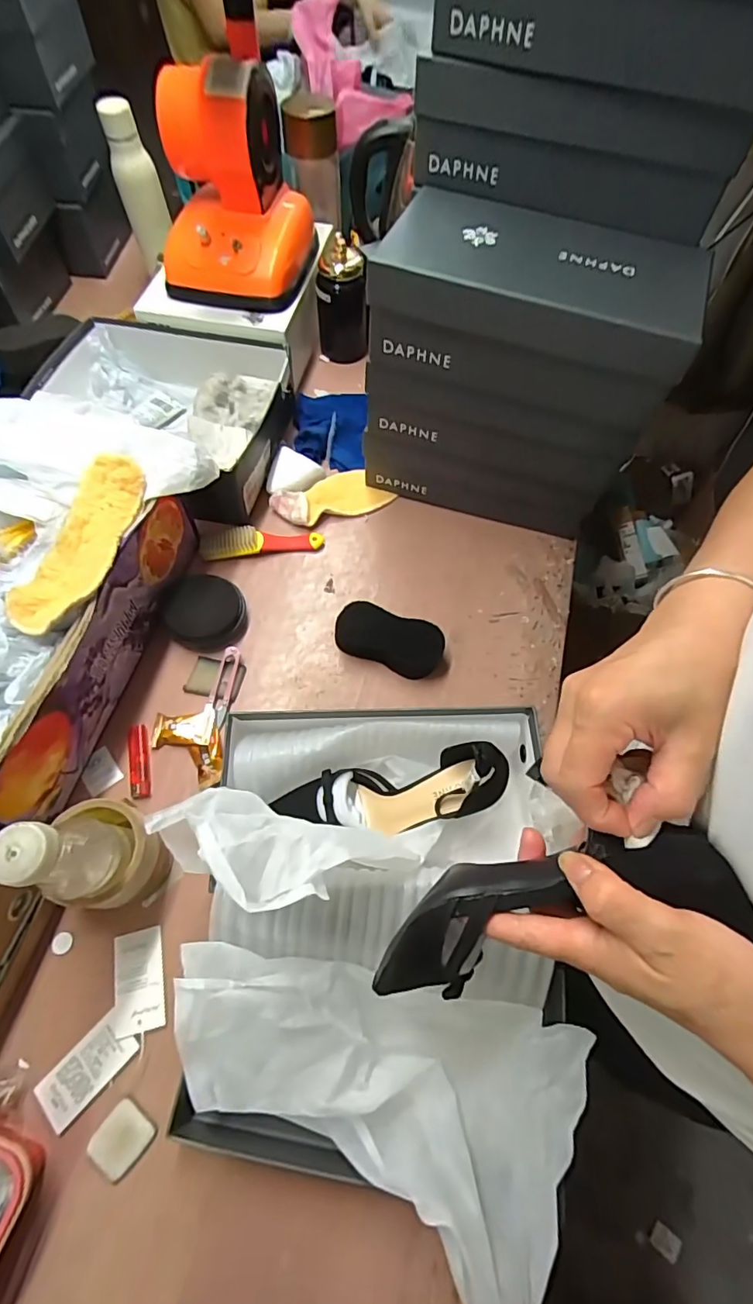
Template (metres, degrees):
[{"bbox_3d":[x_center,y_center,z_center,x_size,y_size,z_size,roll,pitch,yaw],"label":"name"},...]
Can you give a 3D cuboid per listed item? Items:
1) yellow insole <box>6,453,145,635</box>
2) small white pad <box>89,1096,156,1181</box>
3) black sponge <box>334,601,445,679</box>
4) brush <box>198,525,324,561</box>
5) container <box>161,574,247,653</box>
[{"bbox_3d":[-0.283,-0.108,0.500,0.066,0.026,0.200,14,64,5],"label":"yellow insole"},{"bbox_3d":[-0.208,0.396,0.421,0.038,0.008,0.042,38,68,15],"label":"small white pad"},{"bbox_3d":[0.014,-0.015,0.617,0.126,0.038,0.057,21,65,8],"label":"black sponge"},{"bbox_3d":[-0.150,-0.148,0.682,0.155,0.028,0.034,-11,65,-7],"label":"brush"},{"bbox_3d":[-0.204,-0.047,0.616,0.089,0.043,0.081,1,64,-2],"label":"container"}]

